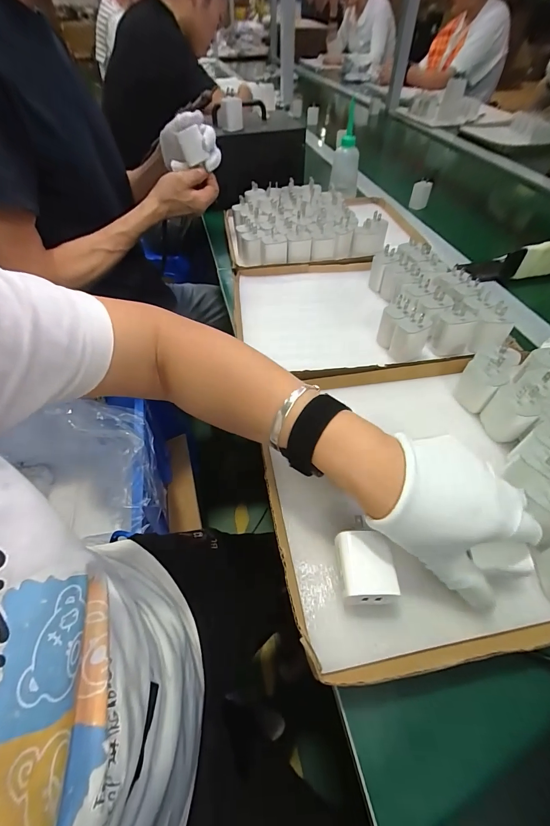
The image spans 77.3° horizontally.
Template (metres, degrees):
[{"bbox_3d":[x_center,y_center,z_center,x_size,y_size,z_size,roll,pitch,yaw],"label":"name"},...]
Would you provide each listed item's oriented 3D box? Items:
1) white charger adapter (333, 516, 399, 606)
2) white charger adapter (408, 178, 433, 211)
[{"bbox_3d":[0.066,0.113,0.262,0.040,0.027,0.054,-4,50,-3],"label":"white charger adapter"},{"bbox_3d":[0.335,-0.503,0.794,0.040,0.057,0.036,17,52,14],"label":"white charger adapter"}]

